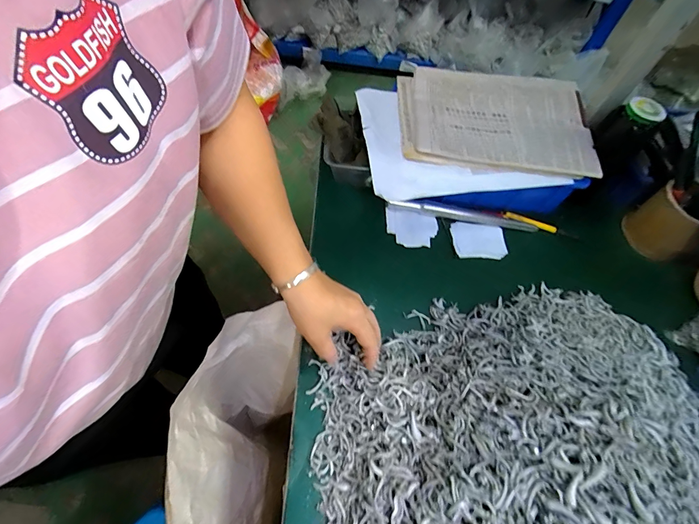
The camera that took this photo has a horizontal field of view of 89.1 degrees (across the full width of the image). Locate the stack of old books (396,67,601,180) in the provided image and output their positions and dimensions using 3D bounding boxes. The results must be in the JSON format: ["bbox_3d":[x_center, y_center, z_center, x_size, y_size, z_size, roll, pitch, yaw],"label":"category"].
[{"bbox_3d":[0.214,-0.219,0.535,0.273,0.027,0.203,6,59,-1],"label":"stack of old books"}]

